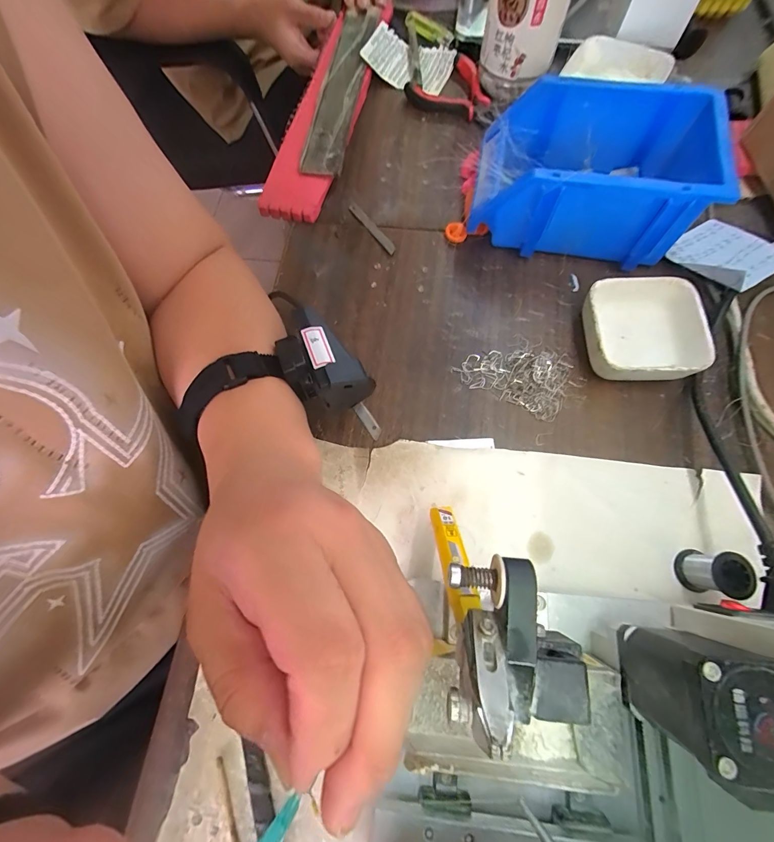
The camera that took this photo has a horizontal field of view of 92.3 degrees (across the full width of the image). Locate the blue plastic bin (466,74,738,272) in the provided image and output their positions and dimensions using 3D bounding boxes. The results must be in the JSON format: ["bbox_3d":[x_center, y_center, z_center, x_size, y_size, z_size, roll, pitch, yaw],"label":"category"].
[{"bbox_3d":[0.179,-0.213,0.325,0.196,0.083,0.129,10,72,6],"label":"blue plastic bin"}]

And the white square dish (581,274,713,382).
[{"bbox_3d":[0.203,-0.072,0.301,0.083,0.032,0.085,0,71,2],"label":"white square dish"}]

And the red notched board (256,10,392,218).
[{"bbox_3d":[-0.064,-0.346,0.412,0.070,0.026,0.311,11,72,6],"label":"red notched board"}]

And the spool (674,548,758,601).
[{"bbox_3d":[0.213,0.099,0.242,0.028,0.028,0.027,9,71,5],"label":"spool"}]

